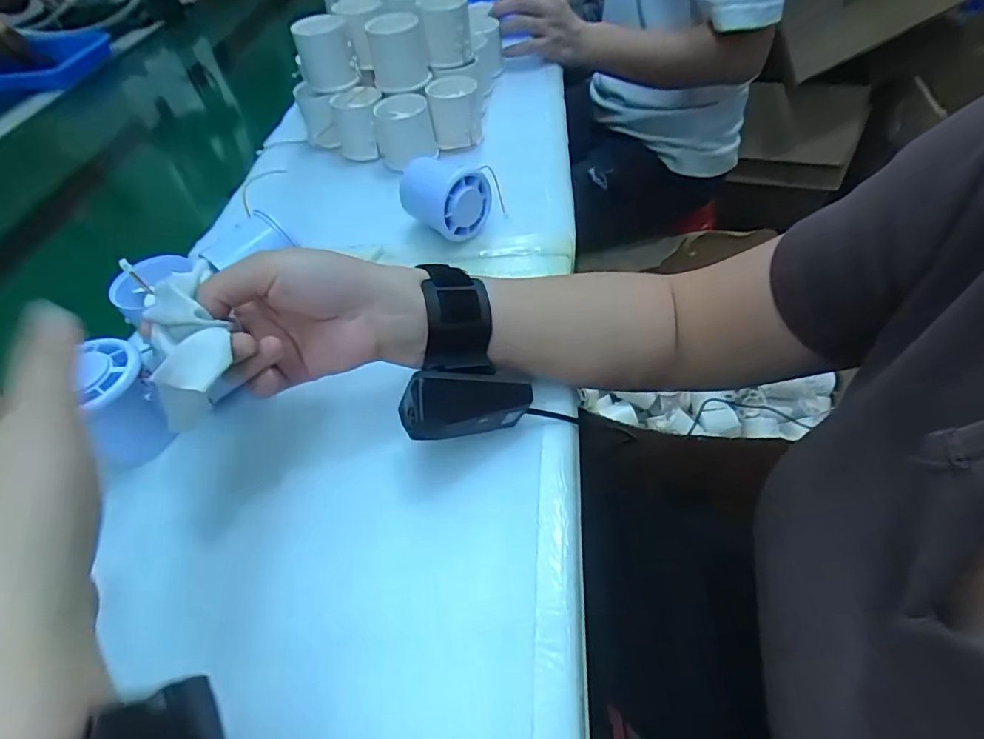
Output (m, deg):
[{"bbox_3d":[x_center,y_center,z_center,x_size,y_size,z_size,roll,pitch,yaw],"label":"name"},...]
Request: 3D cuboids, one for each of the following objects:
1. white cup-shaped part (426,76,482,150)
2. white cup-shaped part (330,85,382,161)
[{"bbox_3d":[-0.037,-0.265,0.508,0.051,0.046,0.062,-9,51,-2],"label":"white cup-shaped part"},{"bbox_3d":[-0.134,-0.250,0.505,0.051,0.048,0.060,-11,51,-3],"label":"white cup-shaped part"}]

